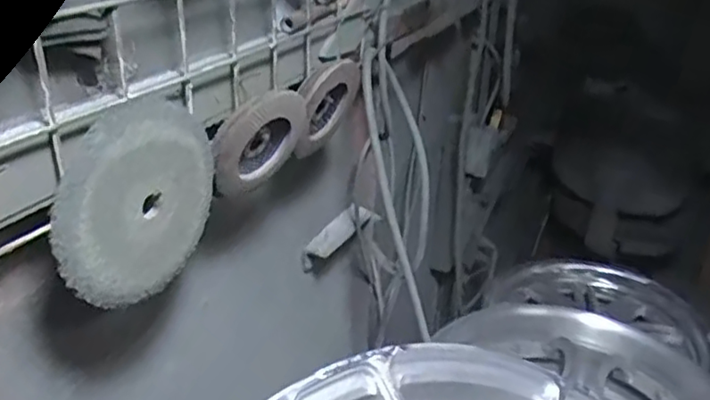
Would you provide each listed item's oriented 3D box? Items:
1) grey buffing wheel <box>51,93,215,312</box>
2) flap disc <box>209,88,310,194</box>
[{"bbox_3d":[-0.133,0.001,0.404,0.009,0.120,0.125,16,30,26],"label":"grey buffing wheel"},{"bbox_3d":[-0.073,-0.045,0.489,0.013,0.088,0.091,36,6,21],"label":"flap disc"}]

